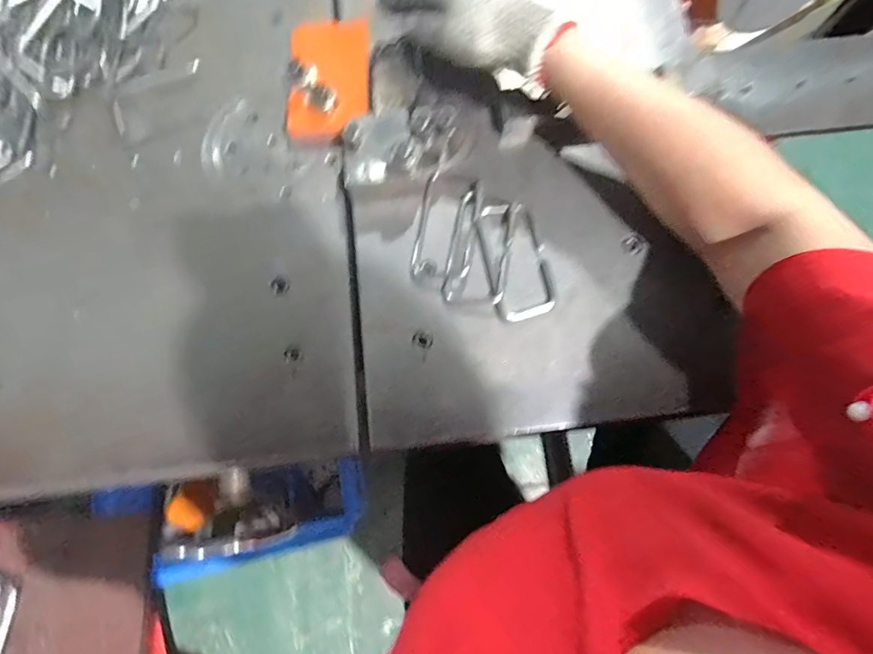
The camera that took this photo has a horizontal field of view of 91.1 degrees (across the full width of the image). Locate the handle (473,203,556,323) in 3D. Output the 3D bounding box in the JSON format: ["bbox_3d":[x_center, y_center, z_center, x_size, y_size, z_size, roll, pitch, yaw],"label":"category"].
[{"bbox_3d":[0.068,-0.059,0.364,0.054,0.017,0.103,-12,75,-2],"label":"handle"}]

